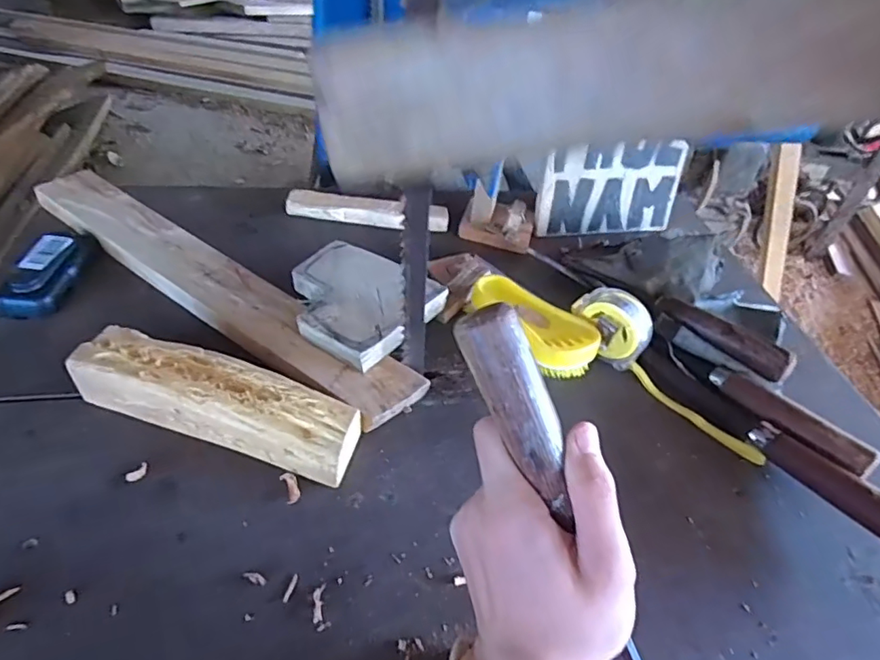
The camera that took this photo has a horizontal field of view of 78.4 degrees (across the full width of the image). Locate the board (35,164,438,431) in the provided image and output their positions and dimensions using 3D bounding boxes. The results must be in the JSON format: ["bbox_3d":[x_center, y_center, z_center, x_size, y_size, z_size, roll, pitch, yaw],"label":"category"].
[{"bbox_3d":[-0.213,-0.047,0.499,0.455,0.030,0.060,29,47,22],"label":"board"}]

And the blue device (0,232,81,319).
[{"bbox_3d":[-0.359,-0.050,0.493,0.040,0.031,0.095,1,43,-6],"label":"blue device"}]

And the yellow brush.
[{"bbox_3d":[0.086,-0.004,0.493,0.064,0.045,0.114,-22,50,-28],"label":"yellow brush"}]

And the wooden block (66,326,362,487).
[{"bbox_3d":[-0.163,0.051,0.398,0.204,0.045,0.050,15,43,8],"label":"wooden block"}]

